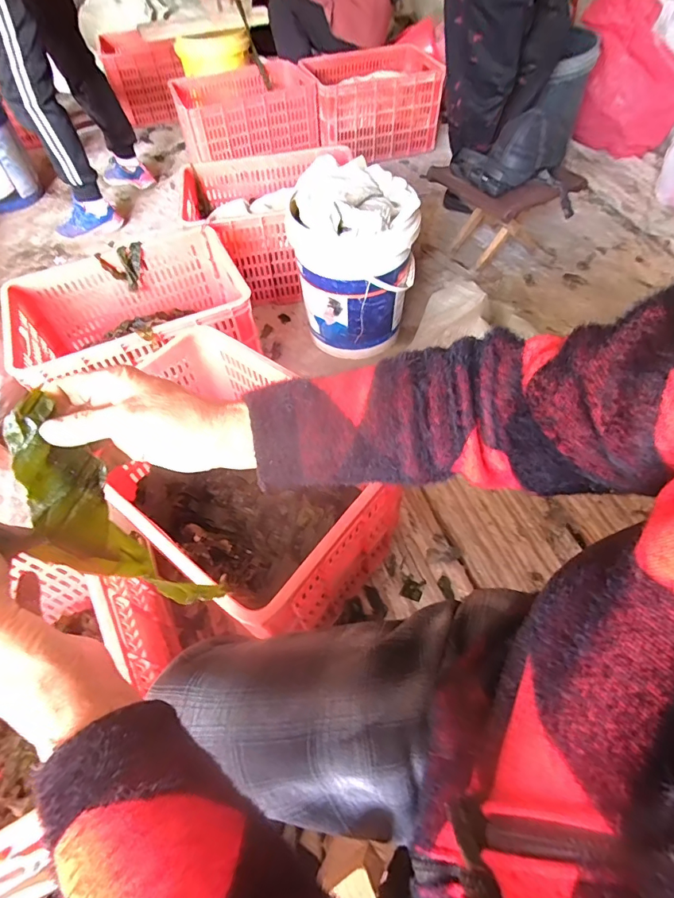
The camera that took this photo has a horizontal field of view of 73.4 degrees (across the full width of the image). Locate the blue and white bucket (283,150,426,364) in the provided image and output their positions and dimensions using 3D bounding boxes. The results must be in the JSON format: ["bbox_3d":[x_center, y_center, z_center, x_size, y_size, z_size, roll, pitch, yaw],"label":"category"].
[{"bbox_3d":[0.045,-0.480,1.197,0.292,0.387,0.294,-2,55,2],"label":"blue and white bucket"}]

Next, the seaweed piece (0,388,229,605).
[{"bbox_3d":[-0.197,0.099,0.387,0.031,0.306,0.115,27,63,27],"label":"seaweed piece"}]

